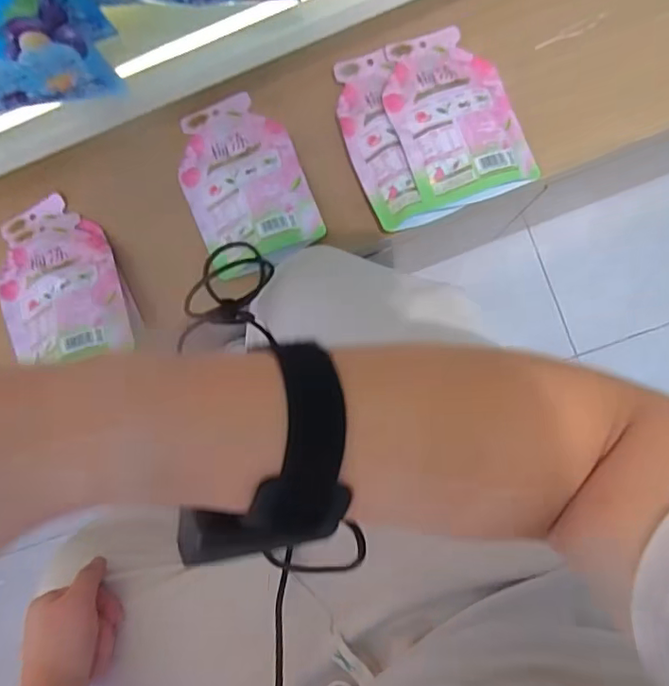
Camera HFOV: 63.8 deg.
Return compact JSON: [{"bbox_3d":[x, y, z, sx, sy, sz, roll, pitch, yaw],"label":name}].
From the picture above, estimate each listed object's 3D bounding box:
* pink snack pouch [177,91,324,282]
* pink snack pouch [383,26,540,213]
[{"bbox_3d":[-0.101,-0.177,0.581,0.126,0.042,0.193,-21,87,4],"label":"pink snack pouch"},{"bbox_3d":[0.123,-0.244,0.563,0.124,0.038,0.191,-19,87,5],"label":"pink snack pouch"}]

